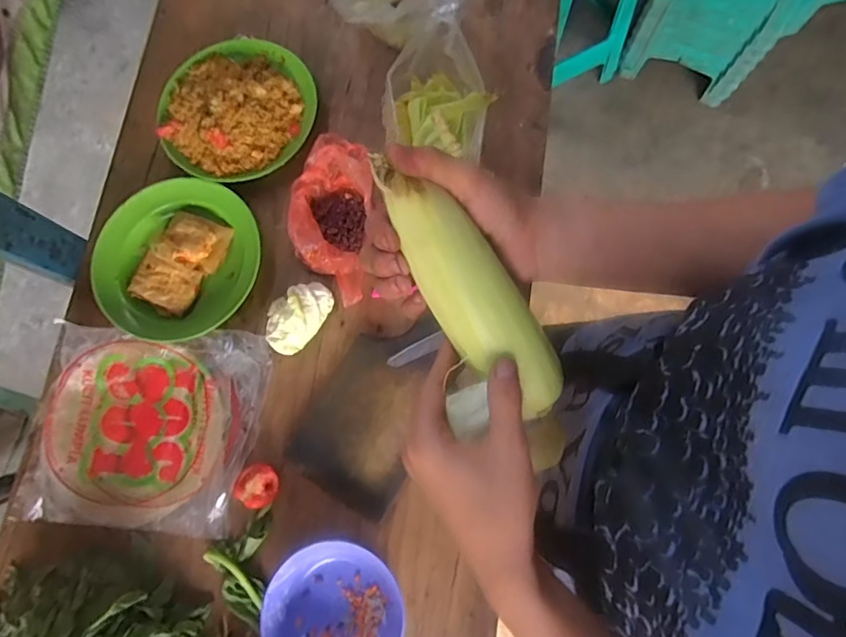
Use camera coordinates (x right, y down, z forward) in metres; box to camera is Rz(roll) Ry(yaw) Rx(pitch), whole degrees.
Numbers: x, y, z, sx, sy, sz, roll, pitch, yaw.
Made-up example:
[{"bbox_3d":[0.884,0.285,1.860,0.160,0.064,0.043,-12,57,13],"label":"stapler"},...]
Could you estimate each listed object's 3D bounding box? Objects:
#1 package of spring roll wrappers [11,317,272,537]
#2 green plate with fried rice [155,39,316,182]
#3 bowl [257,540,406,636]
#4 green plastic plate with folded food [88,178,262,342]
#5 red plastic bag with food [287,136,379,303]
[{"bbox_3d":[-0.338,0.128,0.632,0.273,0.024,0.230,3,80,5],"label":"package of spring roll wrappers"},{"bbox_3d":[-0.258,-0.291,0.714,0.207,0.042,0.211,0,77,-1],"label":"green plate with fried rice"},{"bbox_3d":[-0.093,0.314,0.555,0.144,0.050,0.138,0,77,-1],"label":"bowl"},{"bbox_3d":[-0.317,-0.076,0.679,0.200,0.030,0.204,0,77,-1],"label":"green plastic plate with folded food"},{"bbox_3d":[-0.114,-0.129,0.656,0.100,0.056,0.193,6,77,1],"label":"red plastic bag with food"}]

